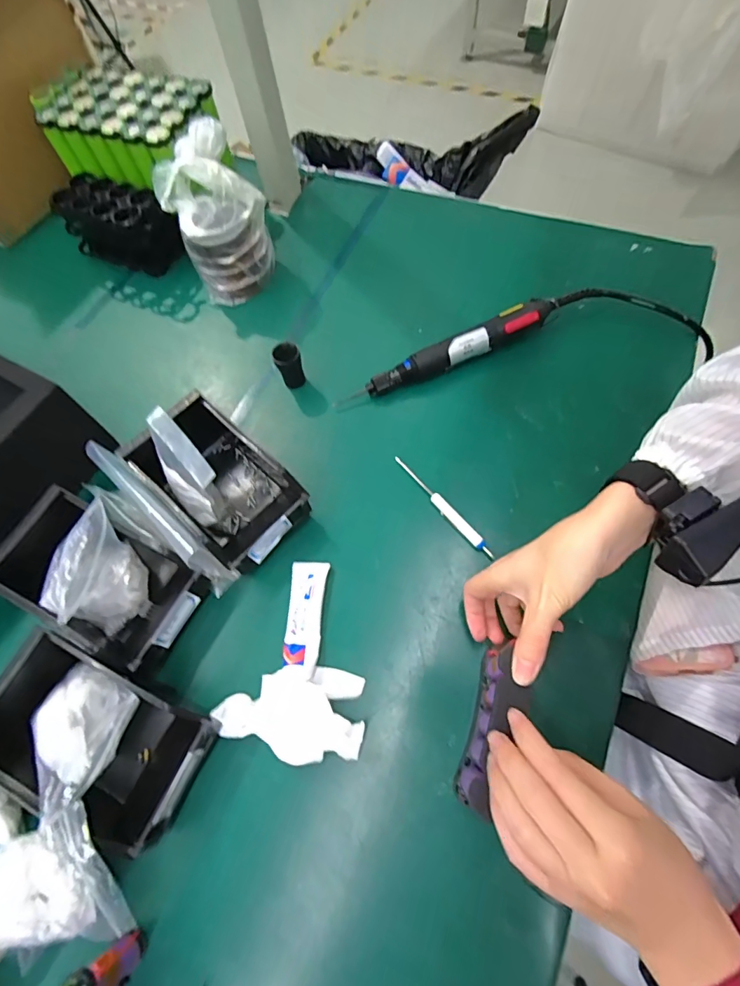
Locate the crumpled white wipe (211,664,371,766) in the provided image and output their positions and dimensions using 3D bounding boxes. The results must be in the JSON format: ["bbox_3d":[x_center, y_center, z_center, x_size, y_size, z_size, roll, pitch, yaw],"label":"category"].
[{"bbox_3d":[-0.070,0.192,0.398,0.127,0.027,0.073,-1,66,3],"label":"crumpled white wipe"}]

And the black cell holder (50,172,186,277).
[{"bbox_3d":[-0.355,-0.372,0.640,0.151,0.098,0.079,28,71,14],"label":"black cell holder"}]

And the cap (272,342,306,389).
[{"bbox_3d":[-0.096,-0.153,0.542,0.029,0.057,0.024,-15,66,-3],"label":"cap"}]

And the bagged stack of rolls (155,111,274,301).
[{"bbox_3d":[-0.194,-0.353,0.589,0.115,0.156,0.124,-20,67,-5],"label":"bagged stack of rolls"}]

